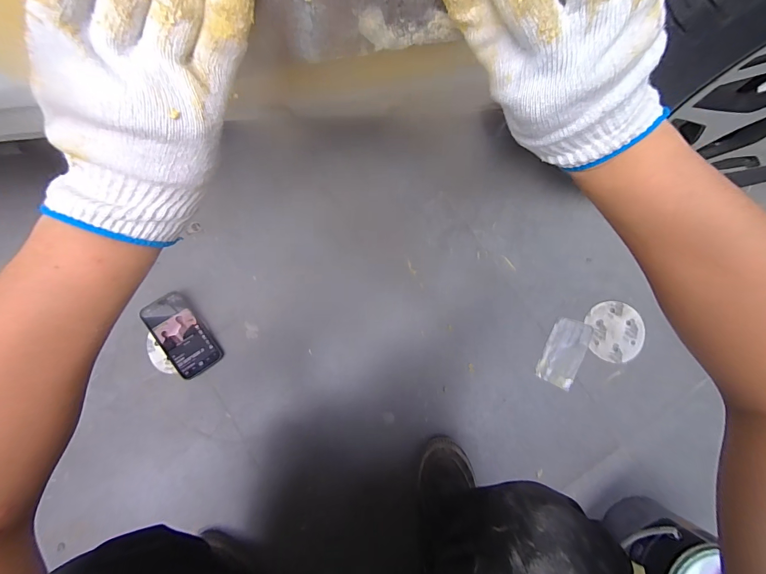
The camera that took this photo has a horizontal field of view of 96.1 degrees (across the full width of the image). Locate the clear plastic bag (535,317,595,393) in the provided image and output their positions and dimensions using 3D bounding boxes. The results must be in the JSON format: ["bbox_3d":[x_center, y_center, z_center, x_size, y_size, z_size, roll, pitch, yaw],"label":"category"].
[{"bbox_3d":[0.365,0.129,0.690,0.073,0.006,0.139,26,81,9],"label":"clear plastic bag"}]

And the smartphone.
[{"bbox_3d":[-0.401,0.093,0.686,0.084,0.012,0.174,-36,89,-15],"label":"smartphone"}]

